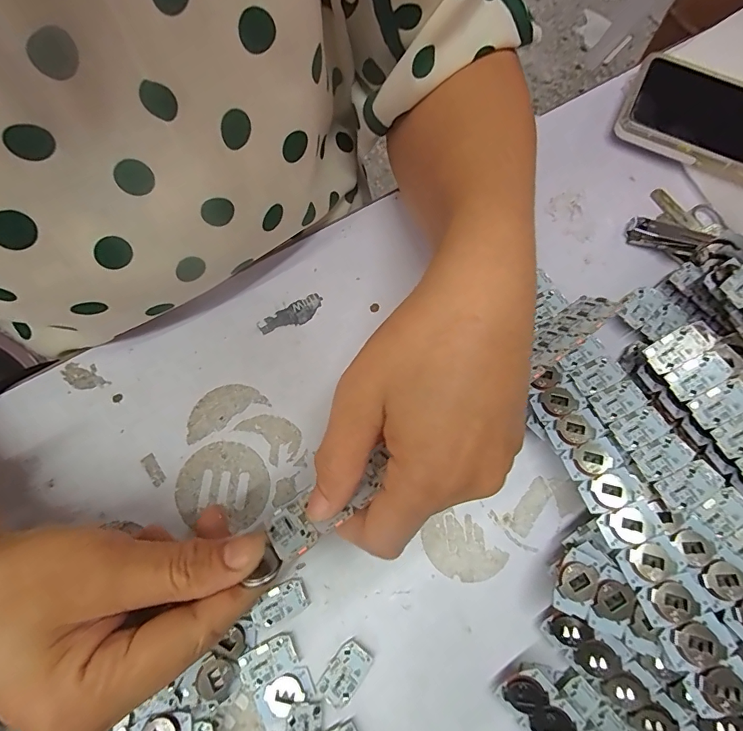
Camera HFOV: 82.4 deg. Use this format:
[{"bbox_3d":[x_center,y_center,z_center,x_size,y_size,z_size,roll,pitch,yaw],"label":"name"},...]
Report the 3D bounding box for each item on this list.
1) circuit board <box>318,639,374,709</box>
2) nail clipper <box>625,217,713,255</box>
[{"bbox_3d":[-0.014,0.165,0.227,0.018,0.004,0.030,35,76,9],"label":"circuit board"},{"bbox_3d":[0.206,-0.090,0.297,0.048,0.010,0.017,23,74,21],"label":"nail clipper"}]

